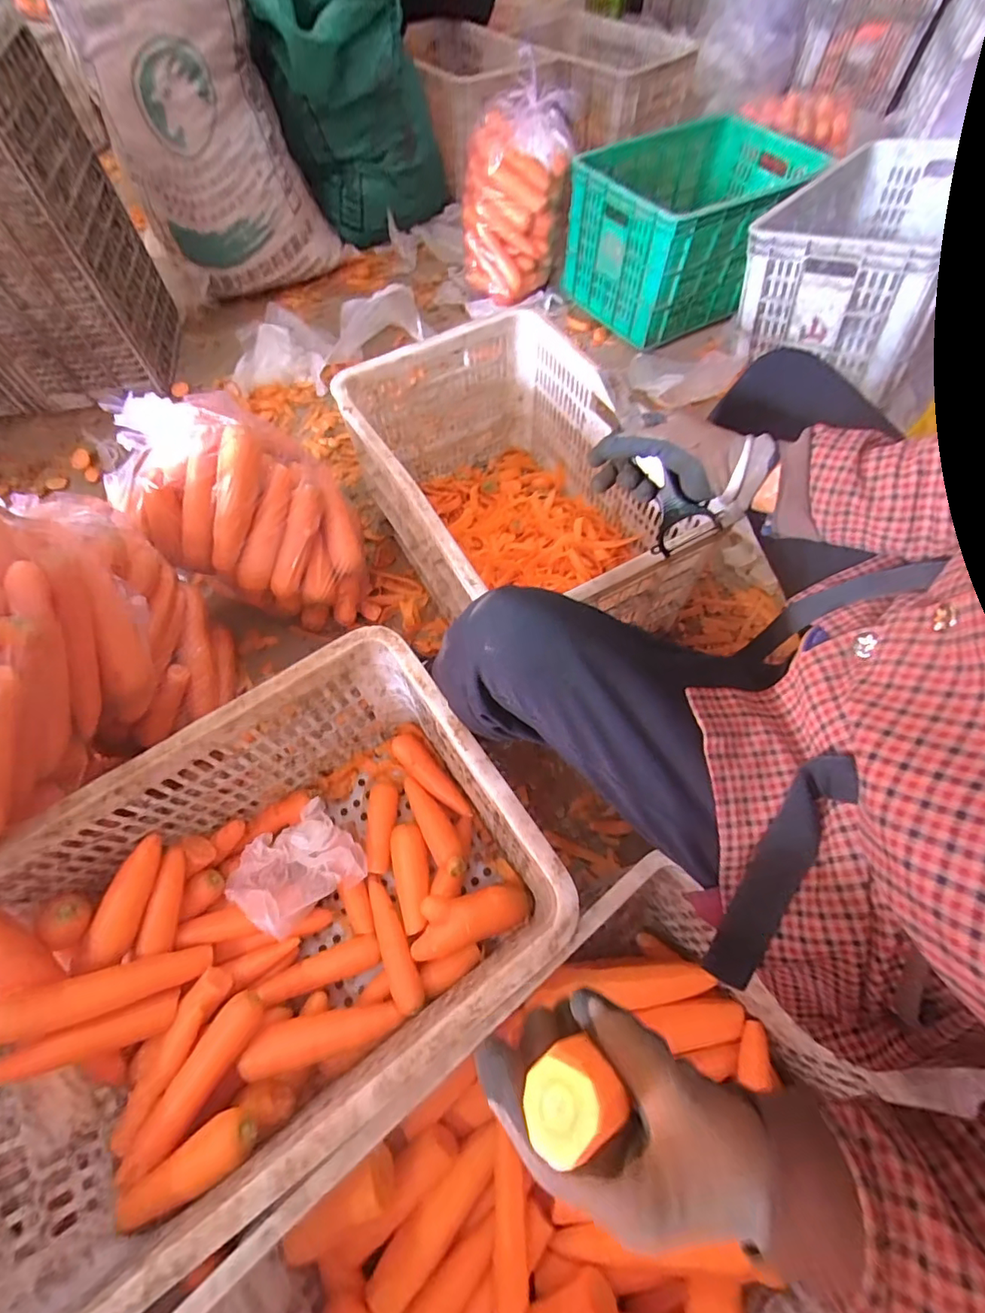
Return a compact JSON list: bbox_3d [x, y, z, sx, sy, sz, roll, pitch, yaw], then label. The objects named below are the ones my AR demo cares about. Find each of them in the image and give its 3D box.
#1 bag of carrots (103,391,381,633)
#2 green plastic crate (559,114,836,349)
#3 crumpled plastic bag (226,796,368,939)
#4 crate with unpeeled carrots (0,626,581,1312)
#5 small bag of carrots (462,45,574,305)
[{"bbox_3d":[-0.373,-0.231,0.796,0.361,0.250,0.241,12,63,7],"label":"bag of carrots"},{"bbox_3d":[0.470,-1.027,1.211,0.550,0.230,0.383,-33,67,-16],"label":"green plastic crate"},{"bbox_3d":[-0.241,0.260,0.626,0.141,0.039,0.120,-33,56,-32],"label":"crumpled plastic bag"},{"bbox_3d":[-0.225,0.281,0.532,0.512,0.258,0.353,-32,67,-16],"label":"crate with unpeeled carrots"},{"bbox_3d":[0.055,-1.033,1.182,0.239,0.332,0.216,1,62,1],"label":"small bag of carrots"}]

